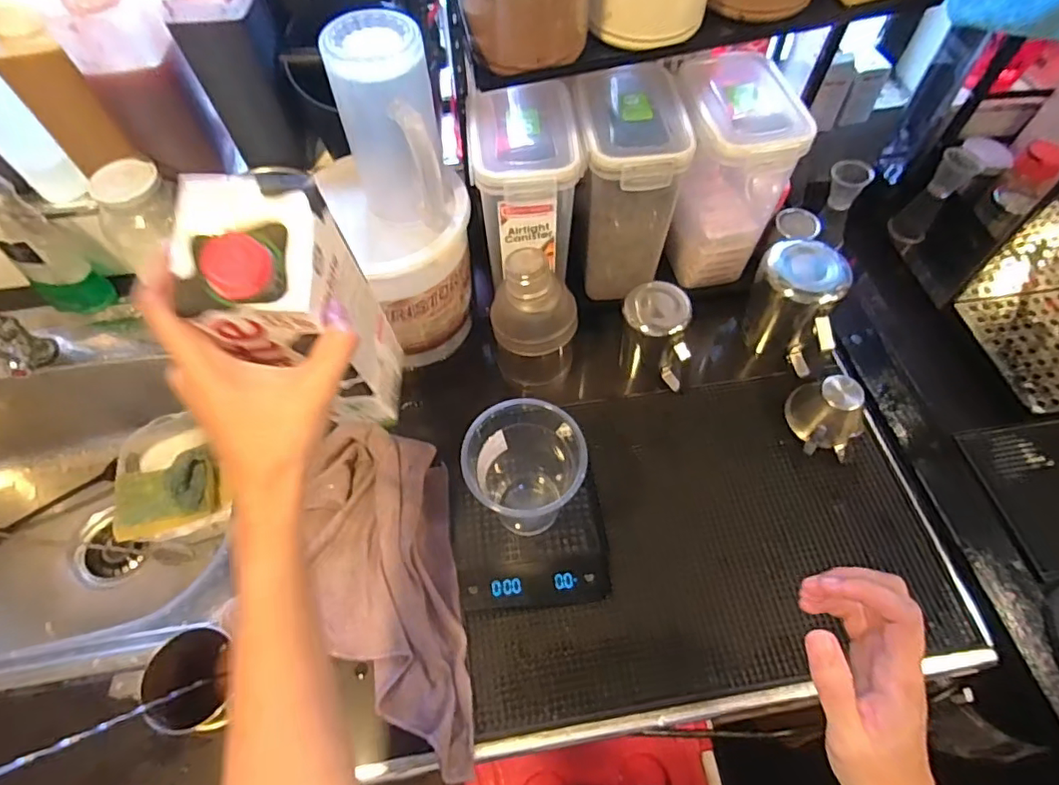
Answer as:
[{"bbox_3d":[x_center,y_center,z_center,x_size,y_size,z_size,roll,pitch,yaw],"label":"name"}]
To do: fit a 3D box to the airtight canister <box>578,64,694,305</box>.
[{"bbox_3d":[0.099,-0.217,0.613,0.104,0.188,0.155,2,59,2],"label":"airtight canister"}]

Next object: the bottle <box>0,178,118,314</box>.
[{"bbox_3d":[-0.573,-0.181,0.629,0.089,0.210,0.064,34,65,19],"label":"bottle"}]

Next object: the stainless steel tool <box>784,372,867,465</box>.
[{"bbox_3d":[0.303,0.022,0.576,0.074,0.062,0.073,-1,59,1],"label":"stainless steel tool"}]

